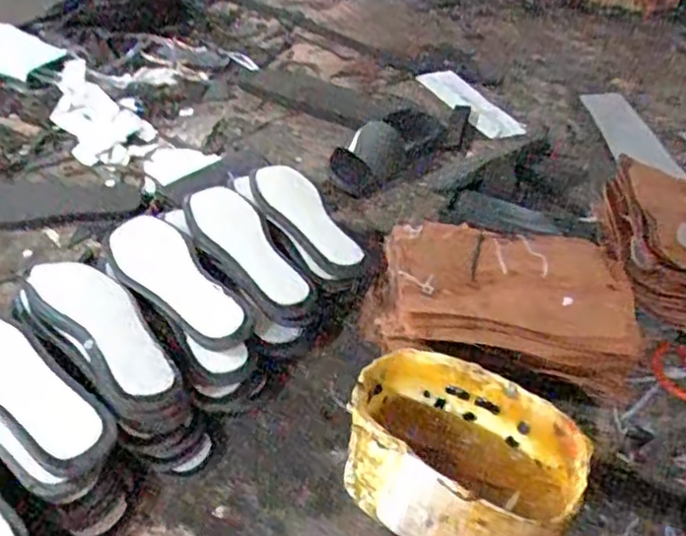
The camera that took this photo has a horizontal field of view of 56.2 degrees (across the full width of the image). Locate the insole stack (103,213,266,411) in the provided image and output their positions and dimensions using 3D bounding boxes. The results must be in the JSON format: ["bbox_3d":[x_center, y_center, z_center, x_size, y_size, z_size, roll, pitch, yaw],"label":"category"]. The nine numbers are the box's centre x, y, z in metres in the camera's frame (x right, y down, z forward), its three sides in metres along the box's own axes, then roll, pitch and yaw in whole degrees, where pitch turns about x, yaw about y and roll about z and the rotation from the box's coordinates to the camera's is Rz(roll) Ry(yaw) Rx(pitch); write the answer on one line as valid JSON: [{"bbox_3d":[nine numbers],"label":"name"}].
[{"bbox_3d":[-0.174,0.041,0.691,0.089,0.075,0.243,-25,47,-31],"label":"insole stack"}]

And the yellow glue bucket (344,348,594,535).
[{"bbox_3d":[0.099,0.177,0.576,0.200,0.130,0.127,28,46,25],"label":"yellow glue bucket"}]

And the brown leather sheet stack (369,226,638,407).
[{"bbox_3d":[0.188,0.039,0.760,0.299,0.068,0.204,10,40,8],"label":"brown leather sheet stack"}]

